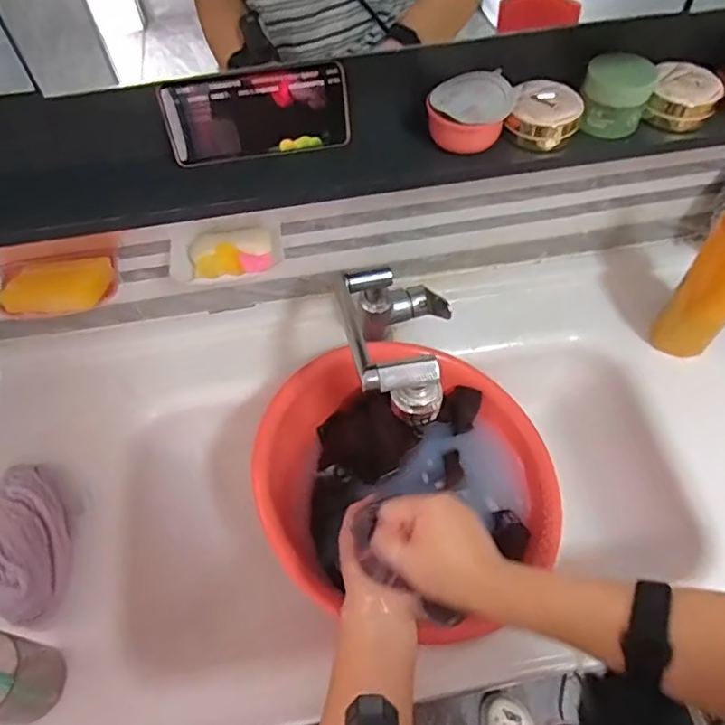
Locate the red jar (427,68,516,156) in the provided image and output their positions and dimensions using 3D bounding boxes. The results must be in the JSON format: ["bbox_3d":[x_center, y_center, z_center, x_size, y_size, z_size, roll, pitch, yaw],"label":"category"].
[{"bbox_3d":[0.102,-0.240,0.544,0.076,0.049,0.067,10,58,8],"label":"red jar"}]

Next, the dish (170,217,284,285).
[{"bbox_3d":[-0.158,-0.129,0.659,0.128,0.025,0.076,-10,57,-4],"label":"dish"}]

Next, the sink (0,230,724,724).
[{"bbox_3d":[0.039,0.141,0.744,1.004,0.165,0.509,-9,57,-4],"label":"sink"}]

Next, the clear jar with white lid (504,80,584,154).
[{"bbox_3d":[0.178,-0.240,0.558,0.064,0.043,0.062,-1,57,2],"label":"clear jar with white lid"}]

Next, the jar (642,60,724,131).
[{"bbox_3d":[0.317,-0.262,0.561,0.063,0.038,0.054,18,60,14],"label":"jar"}]

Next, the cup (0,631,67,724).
[{"bbox_3d":[-0.352,0.303,0.548,0.082,0.101,0.072,5,57,6],"label":"cup"}]

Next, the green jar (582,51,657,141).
[{"bbox_3d":[0.243,-0.259,0.545,0.060,0.059,0.054,23,61,16],"label":"green jar"}]

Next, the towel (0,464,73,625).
[{"bbox_3d":[-0.379,0.191,0.628,0.084,0.053,0.182,-20,58,-10],"label":"towel"}]

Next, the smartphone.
[{"bbox_3d":[-0.097,-0.230,0.531,0.167,0.079,0.010,-10,47,-3],"label":"smartphone"}]

